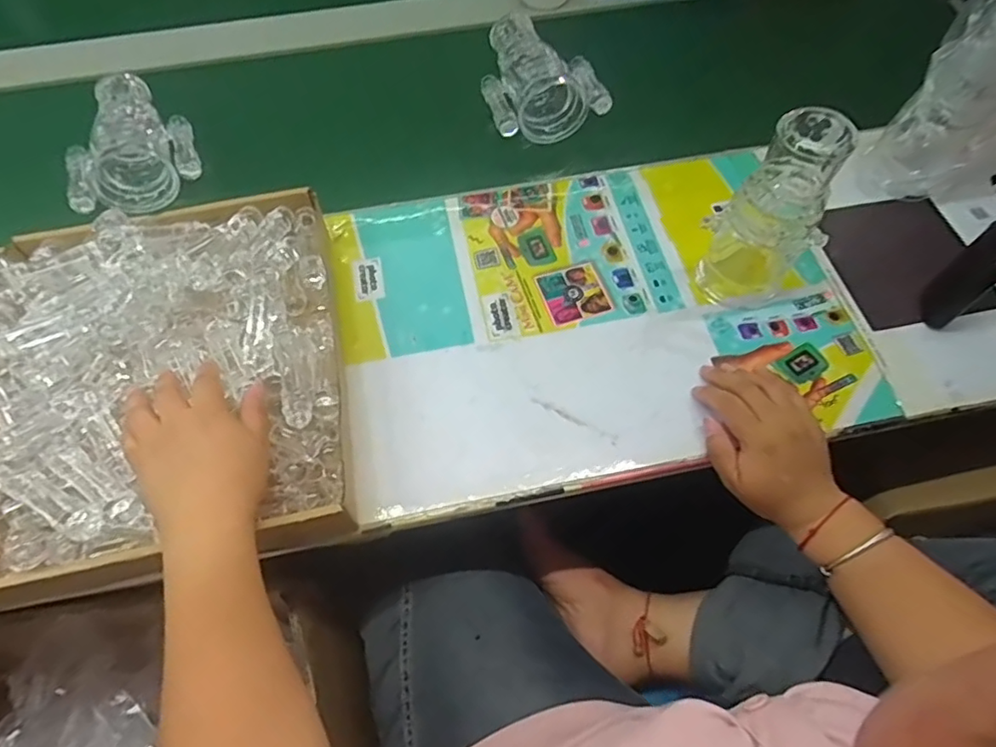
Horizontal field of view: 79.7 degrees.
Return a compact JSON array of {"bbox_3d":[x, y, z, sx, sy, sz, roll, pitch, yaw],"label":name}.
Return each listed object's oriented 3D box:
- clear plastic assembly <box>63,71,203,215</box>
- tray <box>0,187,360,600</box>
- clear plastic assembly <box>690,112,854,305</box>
[{"bbox_3d":[-0.401,-0.259,0.647,0.129,0.055,0.195,-21,63,-11],"label":"clear plastic assembly"},{"bbox_3d":[-0.268,0.000,0.487,0.270,0.079,0.315,-12,62,-7],"label":"tray"},{"bbox_3d":[0.238,-0.138,0.507,0.087,0.177,0.072,-36,67,-18],"label":"clear plastic assembly"}]

